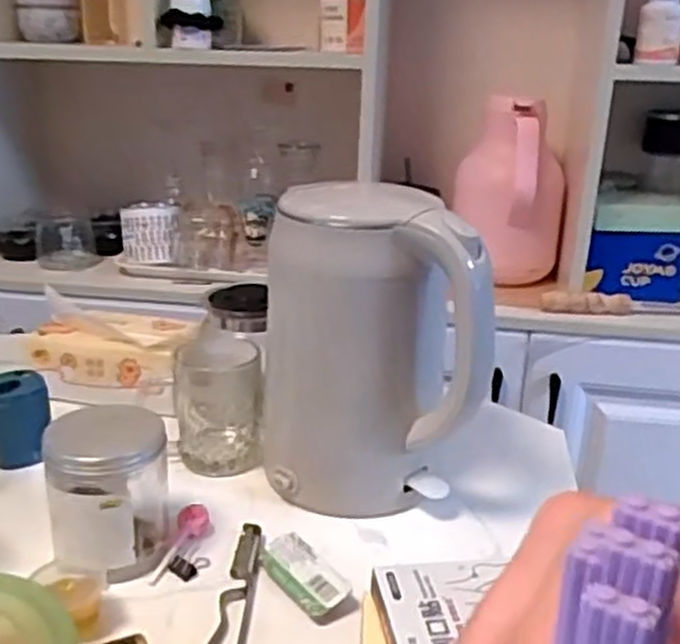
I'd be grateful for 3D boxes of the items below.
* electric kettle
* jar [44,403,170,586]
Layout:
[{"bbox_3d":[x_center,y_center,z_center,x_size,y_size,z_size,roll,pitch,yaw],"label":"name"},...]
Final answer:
[{"bbox_3d":[0.025,0.018,0.643,0.172,0.246,0.123,2,19,1],"label":"electric kettle"},{"bbox_3d":[-0.163,0.119,0.567,0.078,0.108,0.077,-3,20,-13],"label":"jar"}]

